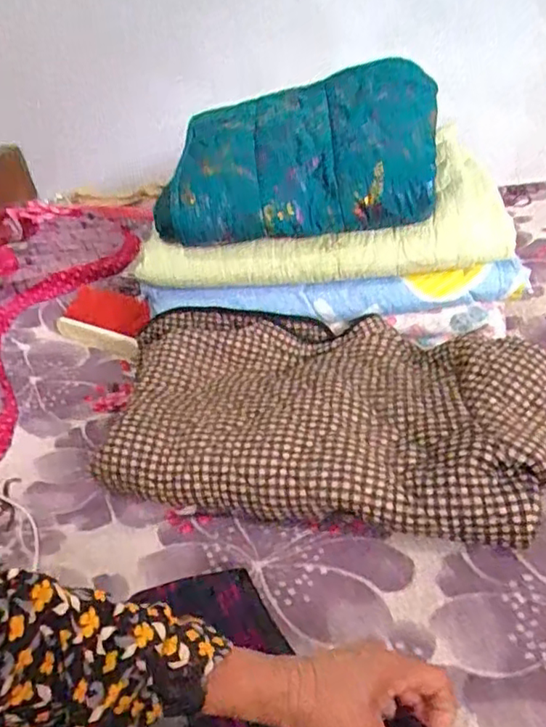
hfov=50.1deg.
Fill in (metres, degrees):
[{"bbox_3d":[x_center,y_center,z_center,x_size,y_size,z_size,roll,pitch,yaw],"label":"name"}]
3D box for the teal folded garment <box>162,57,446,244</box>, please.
[{"bbox_3d":[0.026,-0.278,0.752,0.364,0.074,0.245,-7,66,10],"label":"teal folded garment"}]

